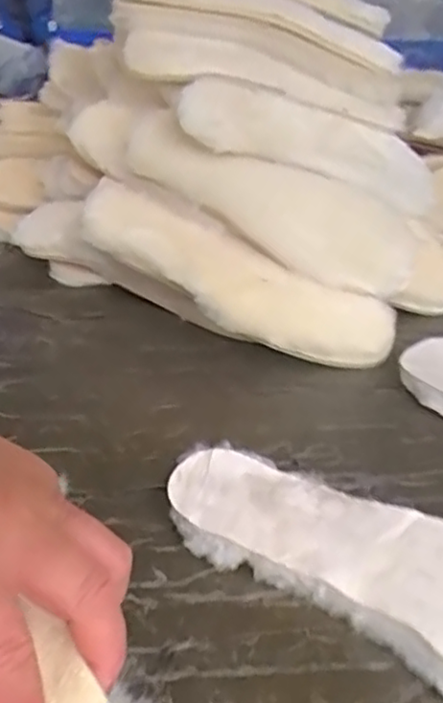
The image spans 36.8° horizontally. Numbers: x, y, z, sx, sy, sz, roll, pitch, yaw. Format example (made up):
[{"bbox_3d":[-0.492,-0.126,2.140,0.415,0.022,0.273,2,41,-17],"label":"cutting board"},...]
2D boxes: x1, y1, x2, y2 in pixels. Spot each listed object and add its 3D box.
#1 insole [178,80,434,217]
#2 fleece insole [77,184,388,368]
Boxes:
[{"bbox_3d":[0.087,-0.190,0.613,0.263,0.108,0.043,9,-18,-15],"label":"insole"},{"bbox_3d":[0.004,-0.060,0.547,0.276,0.016,0.083,27,61,10],"label":"fleece insole"}]

